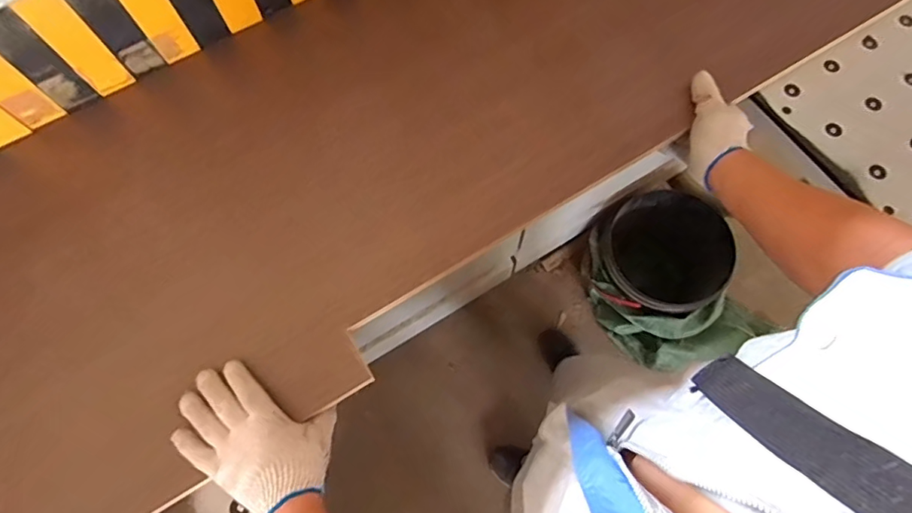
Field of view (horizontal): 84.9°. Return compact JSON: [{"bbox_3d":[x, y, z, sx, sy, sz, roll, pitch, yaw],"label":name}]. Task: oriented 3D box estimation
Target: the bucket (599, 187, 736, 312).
[{"bbox_3d":[0.590,0.031,1.493,0.329,0.351,0.337,0,70,1],"label":"bucket"}]

